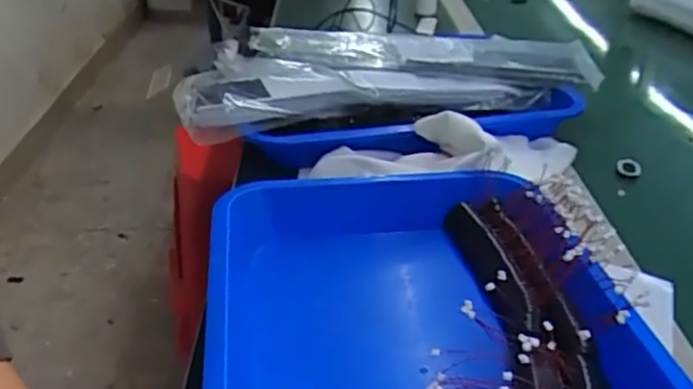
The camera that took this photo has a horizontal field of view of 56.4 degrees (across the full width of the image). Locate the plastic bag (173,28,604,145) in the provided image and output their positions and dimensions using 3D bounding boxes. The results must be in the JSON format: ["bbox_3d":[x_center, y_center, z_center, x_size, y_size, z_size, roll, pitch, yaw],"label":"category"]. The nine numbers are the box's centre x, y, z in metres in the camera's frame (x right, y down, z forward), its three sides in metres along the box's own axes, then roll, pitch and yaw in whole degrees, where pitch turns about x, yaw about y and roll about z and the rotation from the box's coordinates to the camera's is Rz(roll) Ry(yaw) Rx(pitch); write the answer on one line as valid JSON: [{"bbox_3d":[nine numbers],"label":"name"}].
[{"bbox_3d":[0.049,-0.128,0.711,0.463,0.075,0.155,-10,34,-17],"label":"plastic bag"}]

